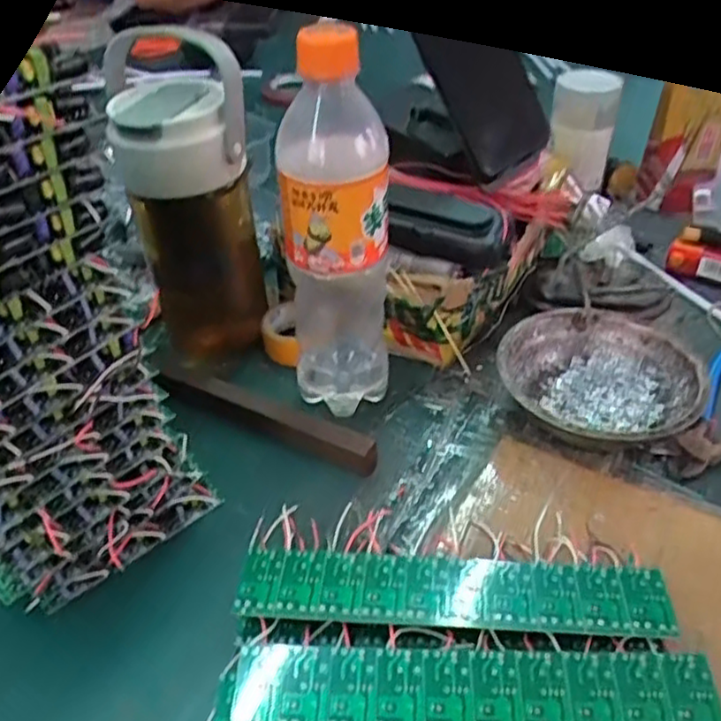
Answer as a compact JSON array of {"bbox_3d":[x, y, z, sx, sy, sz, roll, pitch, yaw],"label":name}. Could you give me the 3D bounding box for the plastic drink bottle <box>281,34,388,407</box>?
[{"bbox_3d":[-0.015,-0.072,0.424,0.058,0.243,0.071,-4,38,-4],"label":"plastic drink bottle"}]

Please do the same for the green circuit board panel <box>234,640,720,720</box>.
[{"bbox_3d":[0.048,0.141,0.306,0.199,0.005,0.041,0,46,3],"label":"green circuit board panel"}]

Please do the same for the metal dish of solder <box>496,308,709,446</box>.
[{"bbox_3d":[0.154,0.018,0.464,0.127,0.042,0.120,-1,38,1],"label":"metal dish of solder"}]

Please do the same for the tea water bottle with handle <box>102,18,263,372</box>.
[{"bbox_3d":[-0.112,-0.095,0.481,0.083,0.224,0.076,-11,39,-12],"label":"tea water bottle with handle"}]

